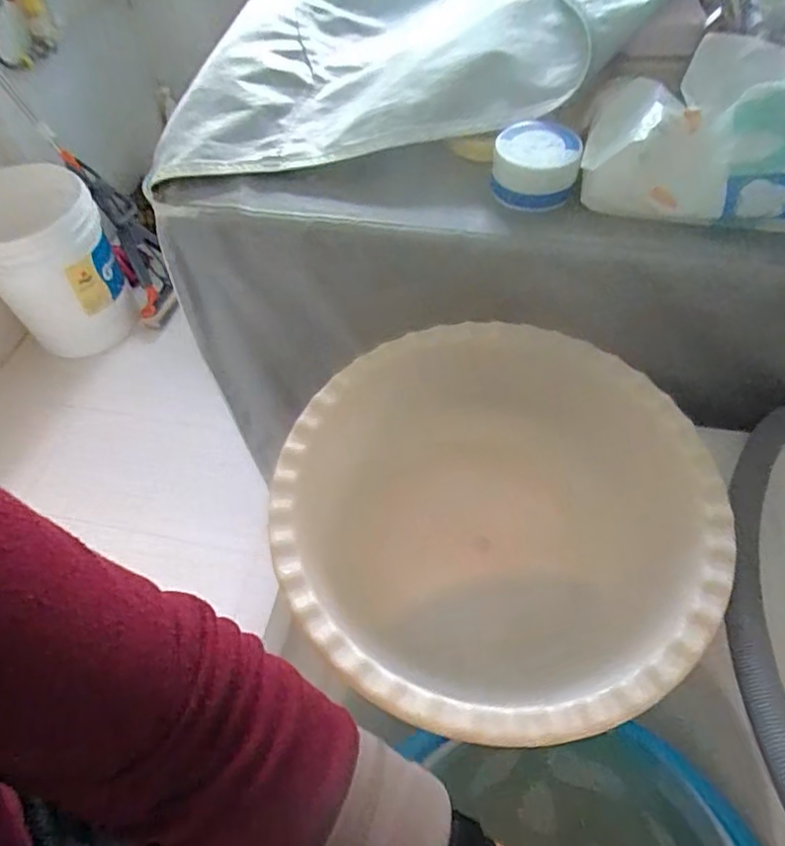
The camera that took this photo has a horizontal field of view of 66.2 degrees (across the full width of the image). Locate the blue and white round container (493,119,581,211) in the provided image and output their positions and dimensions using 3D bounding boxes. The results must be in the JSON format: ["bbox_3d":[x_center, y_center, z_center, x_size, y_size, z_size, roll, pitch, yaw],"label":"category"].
[{"bbox_3d":[0.116,-0.213,0.495,0.068,0.038,0.068,-2,55,3],"label":"blue and white round container"}]

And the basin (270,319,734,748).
[{"bbox_3d":[0.071,0.075,0.451,0.287,0.104,0.291,-2,55,3],"label":"basin"}]

